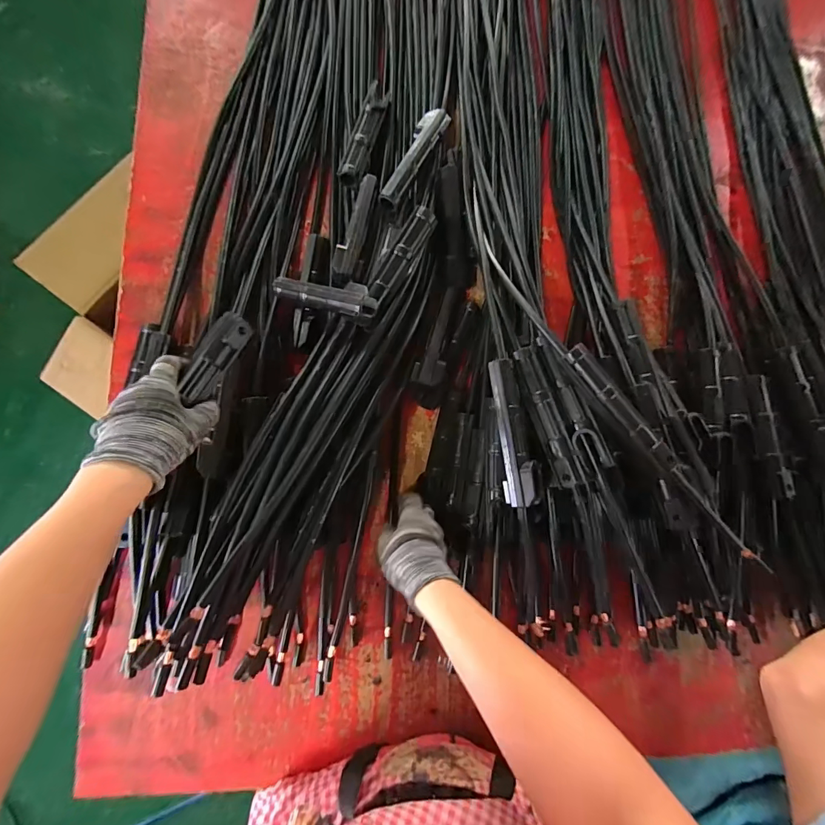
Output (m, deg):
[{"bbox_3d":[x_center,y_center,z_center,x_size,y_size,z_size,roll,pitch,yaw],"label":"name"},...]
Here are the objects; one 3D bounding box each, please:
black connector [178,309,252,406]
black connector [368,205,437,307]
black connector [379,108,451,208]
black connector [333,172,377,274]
[{"bbox_3d":[-0.190,-0.056,0.402,0.036,0.024,0.097,24,73,-3],"label":"black connector"},{"bbox_3d":[-0.011,-0.182,0.480,0.024,0.018,0.122,31,80,-1],"label":"black connector"},{"bbox_3d":[0.002,-0.333,0.532,0.031,0.024,0.158,29,80,-1],"label":"black connector"},{"bbox_3d":[-0.071,-0.239,0.520,0.029,0.021,0.145,13,81,-4],"label":"black connector"}]

